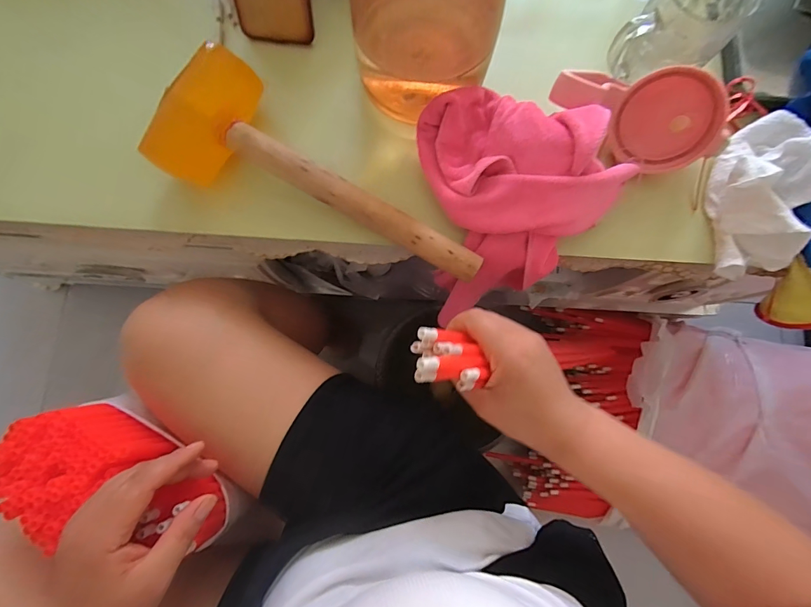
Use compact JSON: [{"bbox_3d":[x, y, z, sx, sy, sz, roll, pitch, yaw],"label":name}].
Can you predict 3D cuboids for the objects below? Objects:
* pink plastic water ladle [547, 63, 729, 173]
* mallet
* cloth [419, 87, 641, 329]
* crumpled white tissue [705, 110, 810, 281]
[{"bbox_3d":[0.198,-0.166,0.339,0.152,0.083,0.074,6,79,-18],"label":"pink plastic water ladle"},{"bbox_3d":[-0.064,-0.120,0.332,0.303,0.055,0.104,24,80,3],"label":"mallet"},{"bbox_3d":[0.109,-0.107,0.363,0.171,0.138,0.173,-14,81,-4],"label":"cloth"},{"bbox_3d":[0.326,-0.106,0.344,0.062,0.056,0.158,13,80,1],"label":"crumpled white tissue"}]

